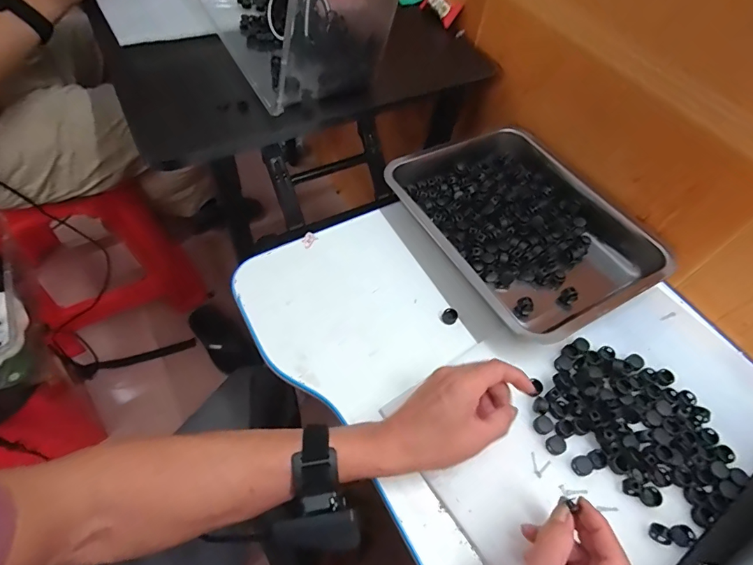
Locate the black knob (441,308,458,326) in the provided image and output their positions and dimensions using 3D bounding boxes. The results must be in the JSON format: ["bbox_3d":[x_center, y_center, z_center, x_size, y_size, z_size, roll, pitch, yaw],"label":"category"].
[{"bbox_3d":[0.085,0.038,0.492,0.018,0.007,0.018,22,57,9],"label":"black knob"}]

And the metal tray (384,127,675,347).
[{"bbox_3d":[0.190,-0.082,0.551,0.254,0.059,0.312,-23,61,-19],"label":"metal tray"}]

